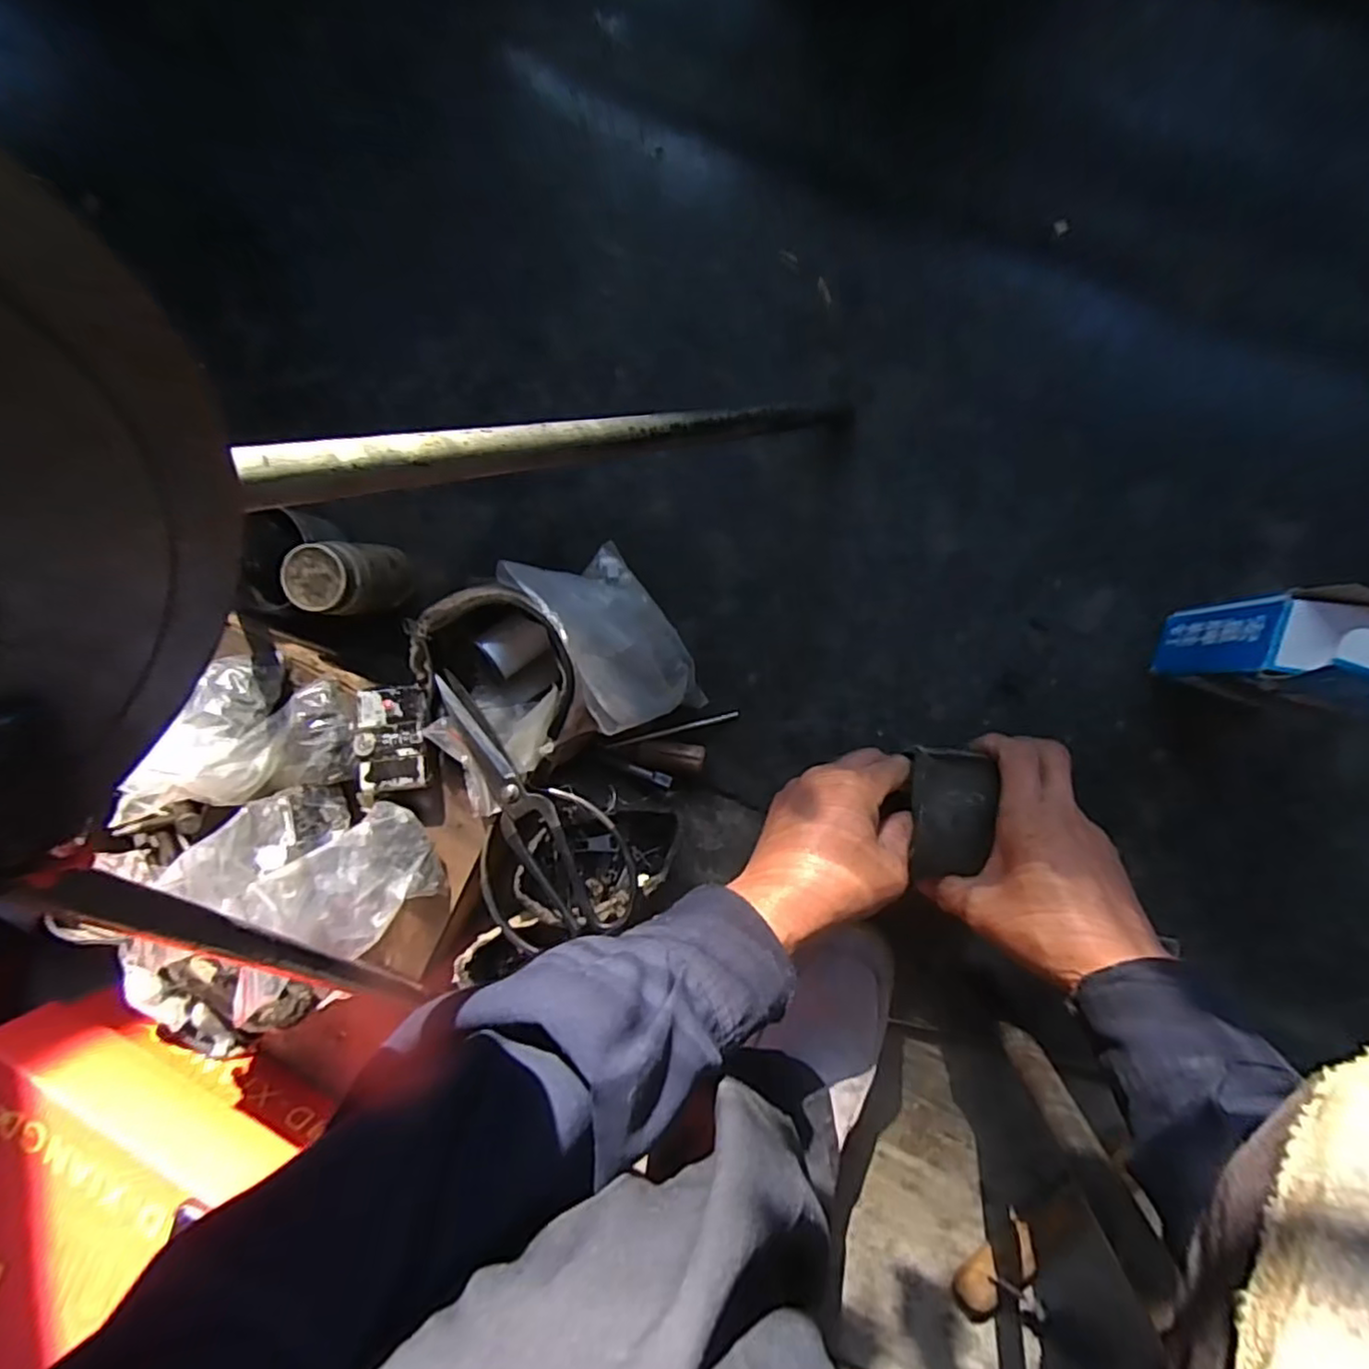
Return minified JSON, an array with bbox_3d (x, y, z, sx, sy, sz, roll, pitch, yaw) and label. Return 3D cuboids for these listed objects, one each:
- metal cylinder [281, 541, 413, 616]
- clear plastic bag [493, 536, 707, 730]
[{"bbox_3d":[-0.247,-0.078,0.509,0.046,0.088,0.053,4,92,8],"label":"metal cylinder"},{"bbox_3d":[-0.046,-0.037,0.469,0.028,0.116,0.133,-37,84,32],"label":"clear plastic bag"}]

